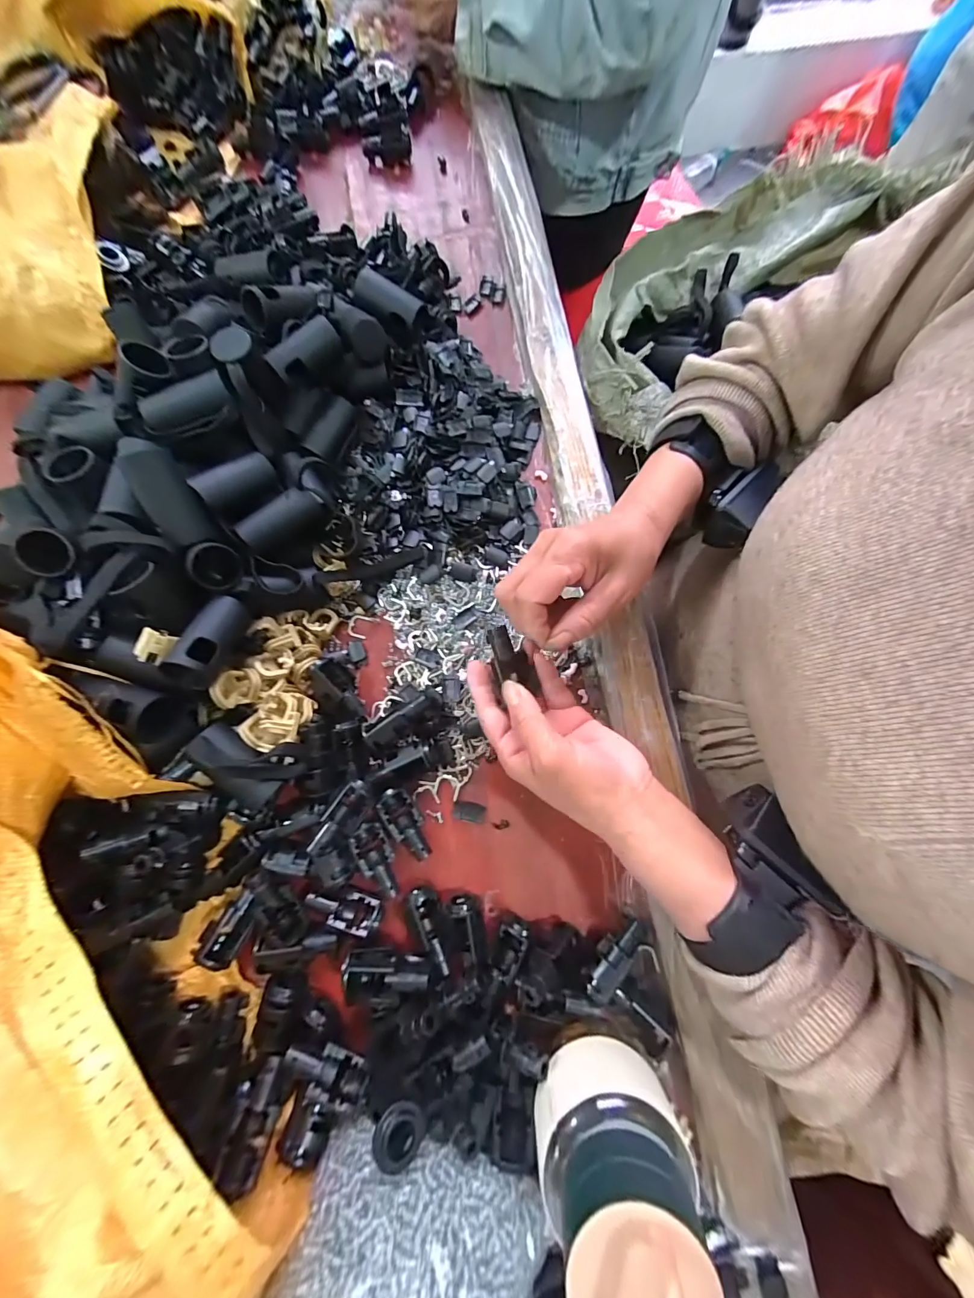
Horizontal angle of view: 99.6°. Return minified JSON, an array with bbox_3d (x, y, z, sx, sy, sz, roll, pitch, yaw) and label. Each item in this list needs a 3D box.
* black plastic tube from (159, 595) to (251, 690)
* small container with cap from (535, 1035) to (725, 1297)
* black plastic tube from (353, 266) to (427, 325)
[{"bbox_3d":[-0.186,-0.005,0.280,0.029,0.031,0.064,15,59,3],"label":"black plastic tube"},{"bbox_3d":[0.063,0.257,0.198,0.072,0.111,0.061,-10,77,-3],"label":"small container with cap"},{"bbox_3d":[-0.092,-0.317,0.377,0.066,0.029,0.029,24,78,5],"label":"black plastic tube"}]

